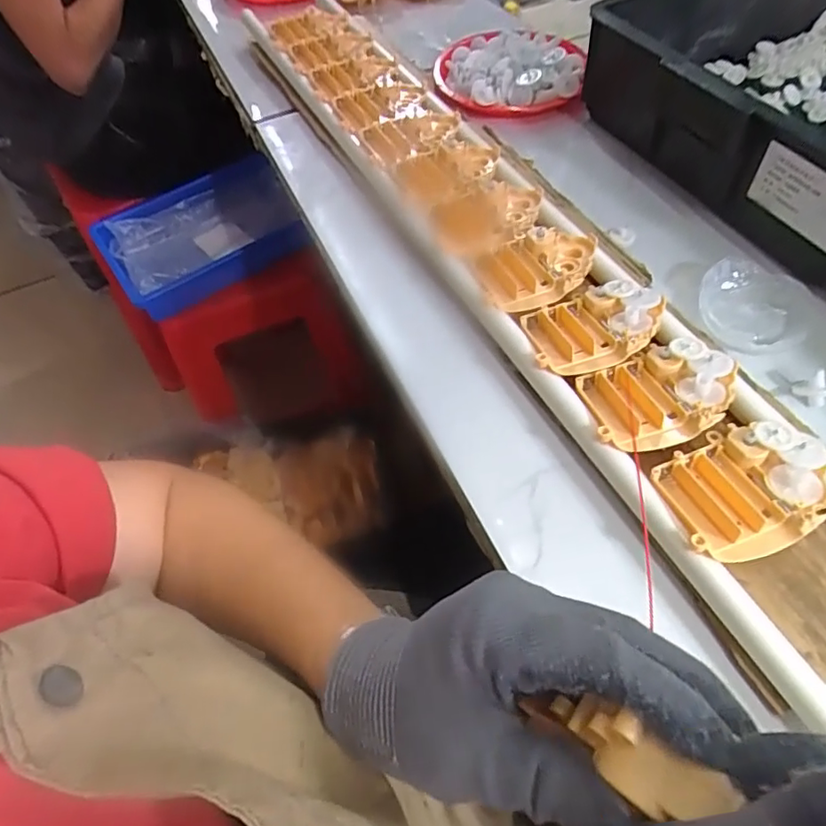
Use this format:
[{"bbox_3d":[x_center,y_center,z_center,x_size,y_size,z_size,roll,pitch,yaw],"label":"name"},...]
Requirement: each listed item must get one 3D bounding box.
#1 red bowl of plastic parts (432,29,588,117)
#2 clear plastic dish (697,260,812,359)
[{"bbox_3d":[0.112,-0.414,0.654,0.177,0.040,0.168,-2,56,4],"label":"red bowl of plastic parts"},{"bbox_3d":[0.271,-0.086,0.437,0.077,0.021,0.085,22,61,18],"label":"clear plastic dish"}]

